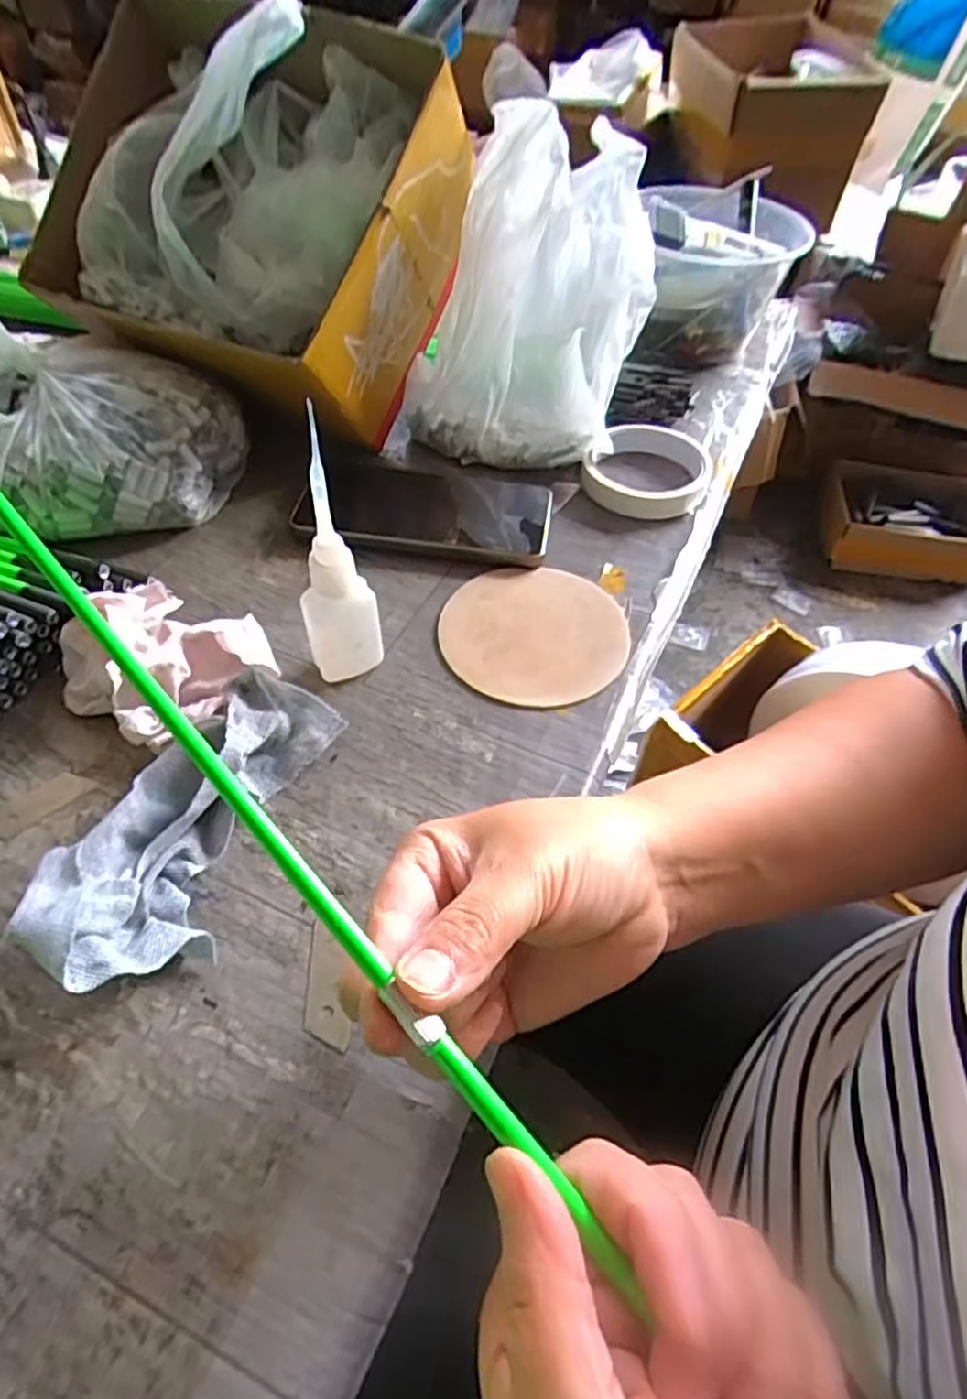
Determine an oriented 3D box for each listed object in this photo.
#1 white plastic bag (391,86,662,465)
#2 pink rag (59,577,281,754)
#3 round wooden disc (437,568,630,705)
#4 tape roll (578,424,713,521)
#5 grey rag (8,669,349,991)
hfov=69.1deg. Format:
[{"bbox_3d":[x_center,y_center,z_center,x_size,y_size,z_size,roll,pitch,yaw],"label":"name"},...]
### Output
[{"bbox_3d":[0.029,-0.265,0.471,0.157,0.171,0.134,12,52,6],"label":"white plastic bag"},{"bbox_3d":[-0.163,-0.024,0.357,0.087,0.038,0.087,29,56,19],"label":"pink rag"},{"bbox_3d":[0.029,-0.039,0.402,0.102,0.006,0.101,2,51,-2],"label":"round wooden disc"},{"bbox_3d":[0.112,-0.157,0.483,0.082,0.026,0.080,15,52,9],"label":"tape roll"},{"bbox_3d":[-0.123,0.045,0.295,0.063,0.056,0.152,15,52,9],"label":"grey rag"}]

